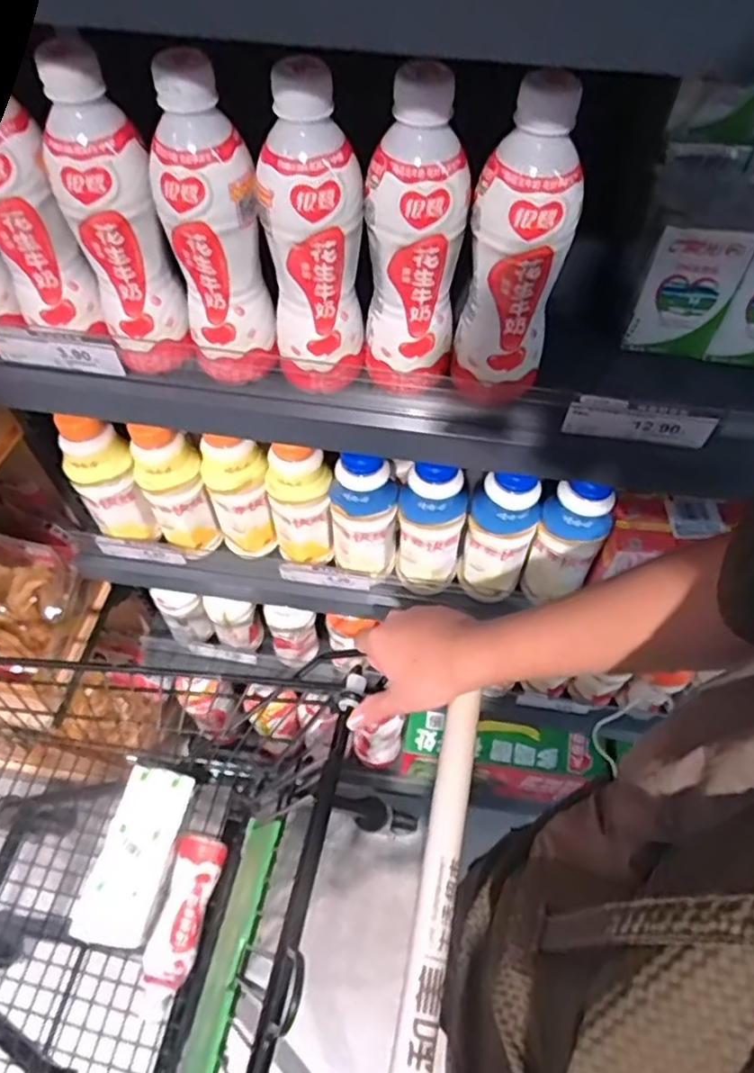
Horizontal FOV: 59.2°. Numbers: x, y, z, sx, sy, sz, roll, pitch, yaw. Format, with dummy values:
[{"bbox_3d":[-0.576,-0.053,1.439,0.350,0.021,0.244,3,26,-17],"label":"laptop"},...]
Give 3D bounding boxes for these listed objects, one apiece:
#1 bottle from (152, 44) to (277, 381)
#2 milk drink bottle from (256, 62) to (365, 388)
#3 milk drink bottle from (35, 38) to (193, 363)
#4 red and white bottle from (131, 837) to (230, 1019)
[{"bbox_3d":[-0.105,-0.187,0.425,0.060,0.189,0.055,-13,61,-9],"label":"bottle"},{"bbox_3d":[-0.041,-0.186,0.427,0.059,0.196,0.054,-4,60,-4],"label":"milk drink bottle"},{"bbox_3d":[-0.167,-0.197,0.432,0.056,0.189,0.056,-18,61,-11],"label":"milk drink bottle"},{"bbox_3d":[-0.260,0.515,0.880,0.062,0.071,0.215,13,60,6],"label":"red and white bottle"}]

